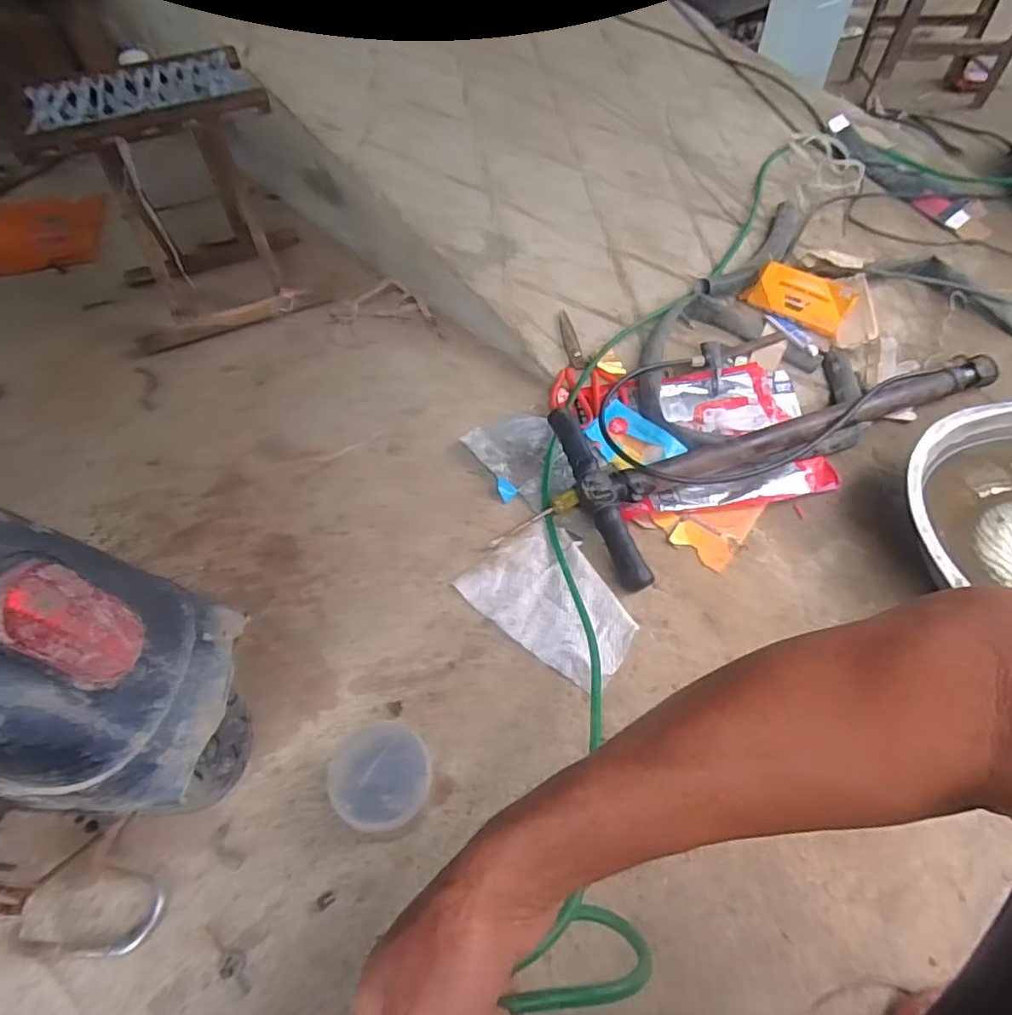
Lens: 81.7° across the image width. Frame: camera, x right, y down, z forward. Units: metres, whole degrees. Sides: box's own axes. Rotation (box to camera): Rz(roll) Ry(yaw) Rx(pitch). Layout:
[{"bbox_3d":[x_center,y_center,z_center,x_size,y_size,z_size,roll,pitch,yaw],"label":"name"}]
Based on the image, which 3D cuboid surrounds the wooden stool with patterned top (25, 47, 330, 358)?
[{"bbox_3d":[-0.490,-0.471,0.911,0.301,0.295,0.267,-21,54,-12],"label":"wooden stool with patterned top"}]

